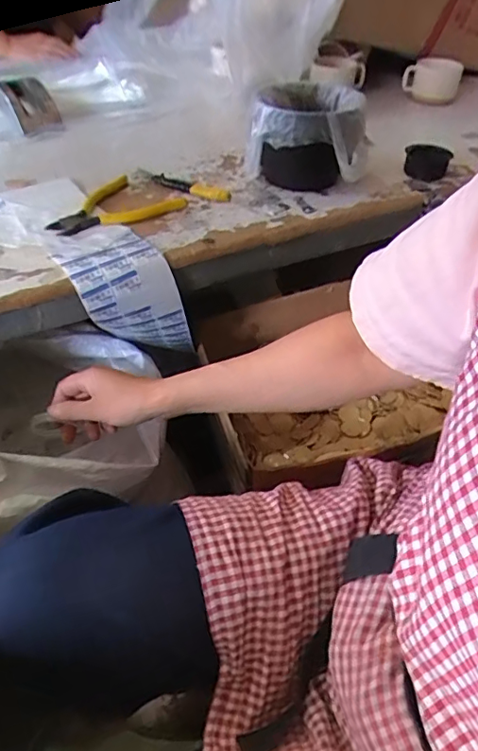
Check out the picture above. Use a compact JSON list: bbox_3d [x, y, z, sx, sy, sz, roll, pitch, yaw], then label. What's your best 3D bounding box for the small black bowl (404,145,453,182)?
[{"bbox_3d":[0.280,-0.319,0.798,0.065,0.034,0.060,2,44,-2],"label":"small black bowl"}]

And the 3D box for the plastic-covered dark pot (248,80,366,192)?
[{"bbox_3d":[0.098,-0.332,0.744,0.152,0.109,0.145,8,44,4],"label":"plastic-covered dark pot"}]

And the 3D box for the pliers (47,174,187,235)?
[{"bbox_3d":[-0.165,-0.227,0.695,0.174,0.013,0.108,-24,50,-26],"label":"pliers"}]

